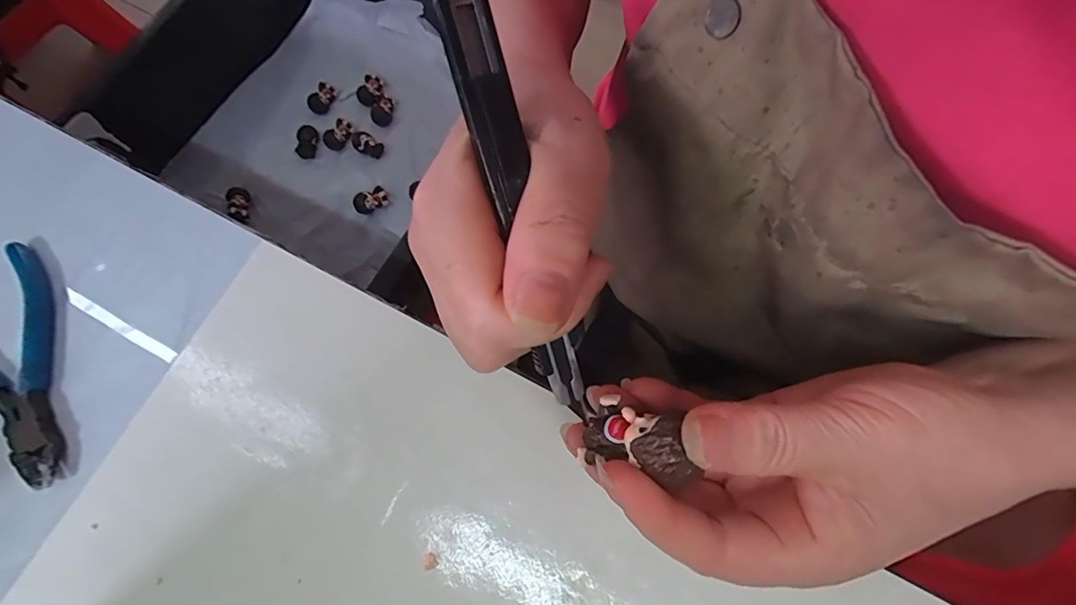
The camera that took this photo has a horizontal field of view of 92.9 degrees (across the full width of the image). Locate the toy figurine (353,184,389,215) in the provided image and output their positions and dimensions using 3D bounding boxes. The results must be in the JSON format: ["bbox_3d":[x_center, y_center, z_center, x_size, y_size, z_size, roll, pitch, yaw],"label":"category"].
[{"bbox_3d":[-0.199,-0.121,0.602,0.040,0.014,0.024,-29,73,-5],"label":"toy figurine"}]

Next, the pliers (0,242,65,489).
[{"bbox_3d":[-0.254,0.028,0.246,0.047,0.013,0.126,-34,74,-6],"label":"pliers"}]

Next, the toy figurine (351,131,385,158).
[{"bbox_3d":[-0.208,-0.193,0.620,0.041,0.014,0.023,38,79,14],"label":"toy figurine"}]

